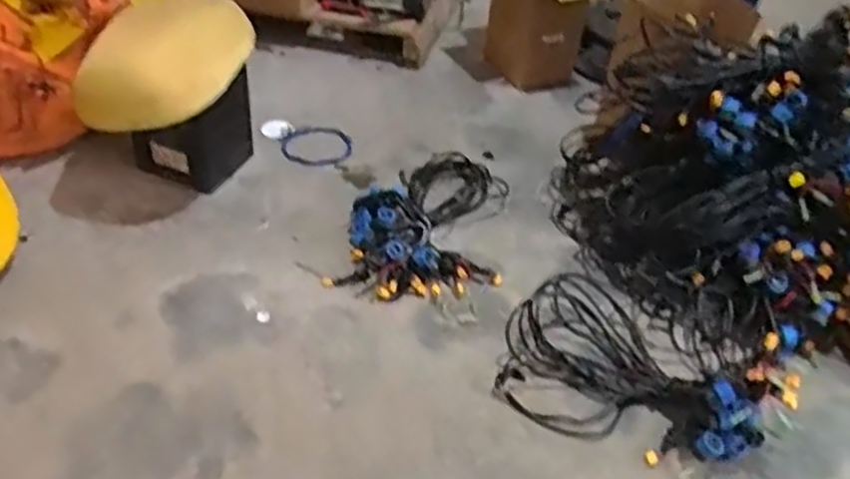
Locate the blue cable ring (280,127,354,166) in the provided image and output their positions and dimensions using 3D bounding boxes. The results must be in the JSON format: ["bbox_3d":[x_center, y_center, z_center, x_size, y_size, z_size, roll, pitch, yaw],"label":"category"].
[{"bbox_3d":[-0.233,-0.204,1.628,0.150,0.016,0.135,-5,44,-12],"label":"blue cable ring"}]

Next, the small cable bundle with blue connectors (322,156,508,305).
[{"bbox_3d":[0.010,-0.055,1.425,0.296,0.058,0.429,12,43,6],"label":"small cable bundle with blue connectors"}]

